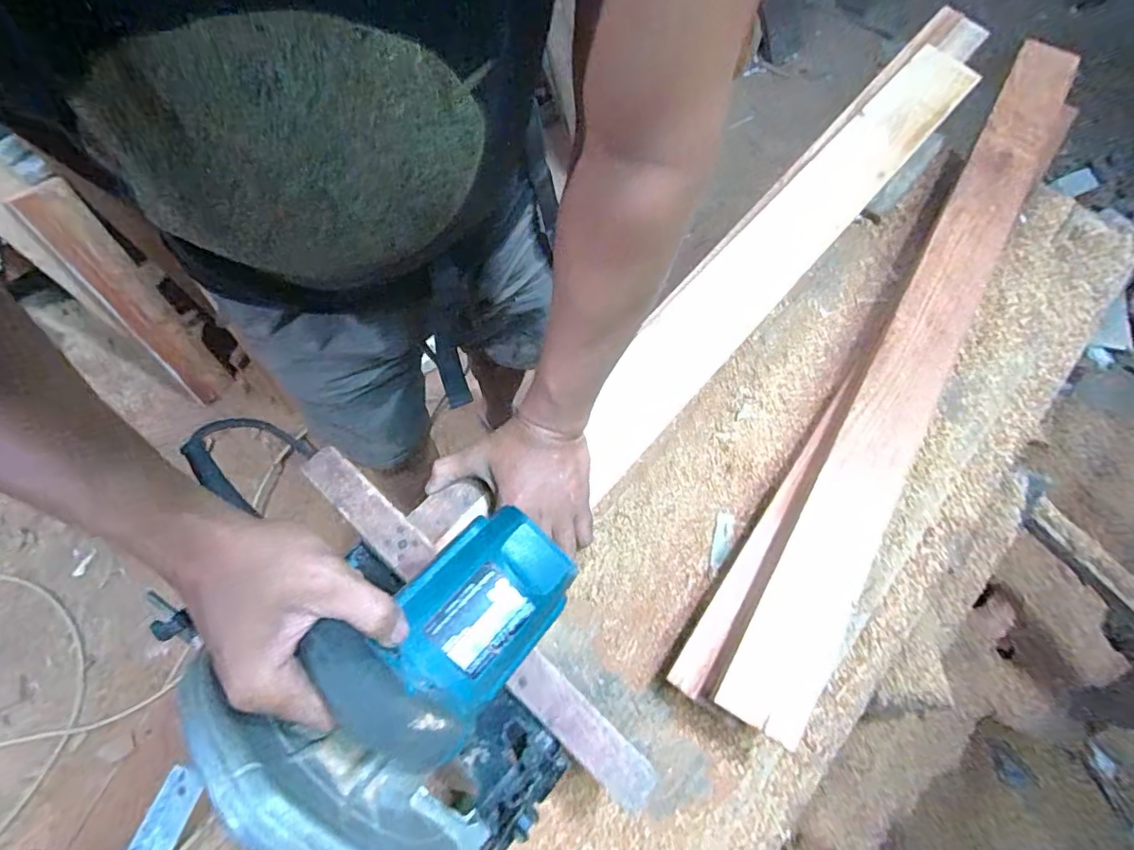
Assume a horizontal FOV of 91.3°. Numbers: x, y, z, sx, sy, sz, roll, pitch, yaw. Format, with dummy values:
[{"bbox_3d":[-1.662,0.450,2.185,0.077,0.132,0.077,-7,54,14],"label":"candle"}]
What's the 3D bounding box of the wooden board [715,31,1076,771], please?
[{"bbox_3d":[0.425,-0.137,0.631,0.092,0.029,0.963,32,74,12],"label":"wooden board"}]

